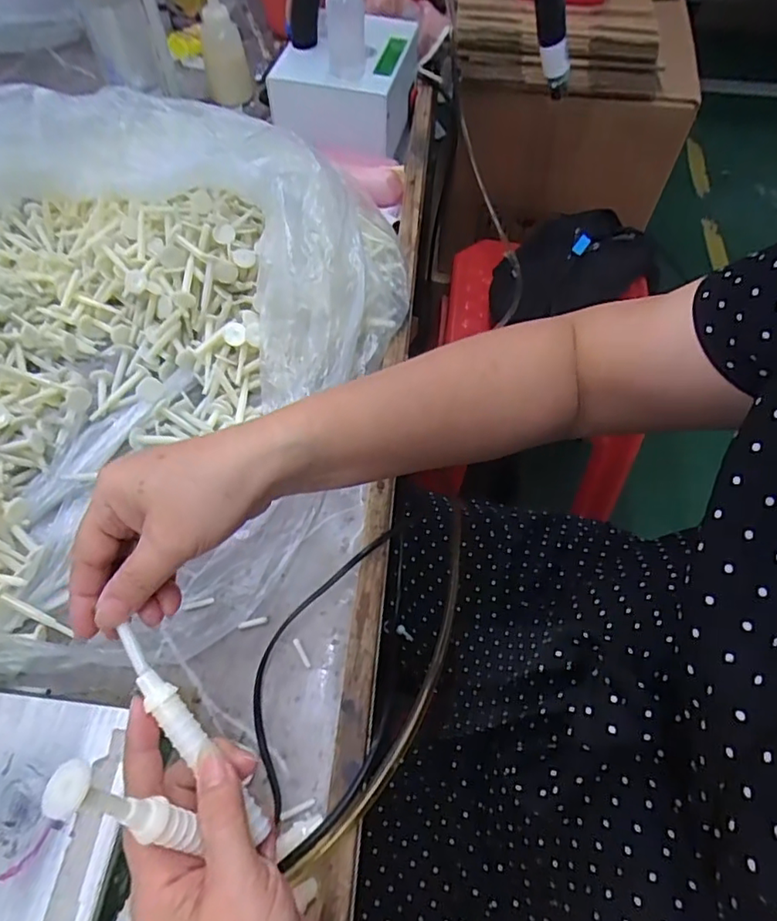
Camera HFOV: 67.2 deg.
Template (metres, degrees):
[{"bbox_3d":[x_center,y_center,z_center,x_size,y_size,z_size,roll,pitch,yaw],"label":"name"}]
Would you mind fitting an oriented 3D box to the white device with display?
[{"bbox_3d":[-0.047,-0.428,0.653,0.136,0.070,0.170,9,59,4],"label":"white device with display"}]

